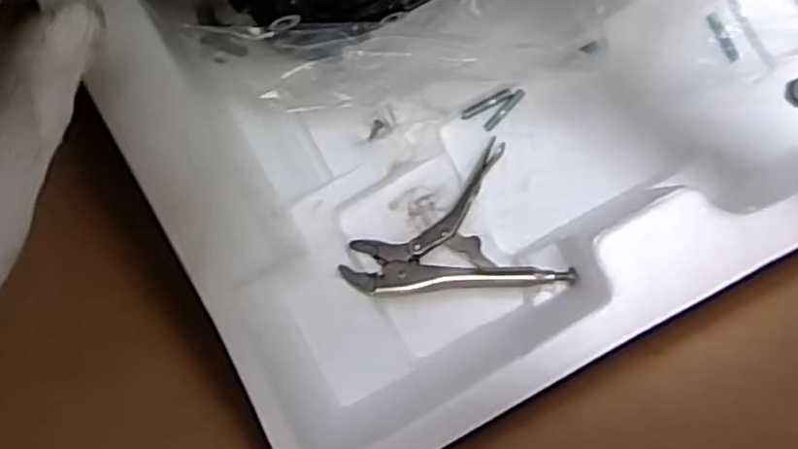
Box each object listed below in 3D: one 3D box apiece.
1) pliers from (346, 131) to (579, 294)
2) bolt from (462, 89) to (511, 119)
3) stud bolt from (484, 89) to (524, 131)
[{"bbox_3d":[0.037,0.021,0.559,0.162,0.020,0.131,-24,65,-7],"label":"pliers"},{"bbox_3d":[0.075,-0.103,0.593,0.045,0.007,0.006,-28,93,4],"label":"bolt"},{"bbox_3d":[0.091,-0.098,0.592,0.008,0.004,0.044,43,94,-1],"label":"stud bolt"}]

